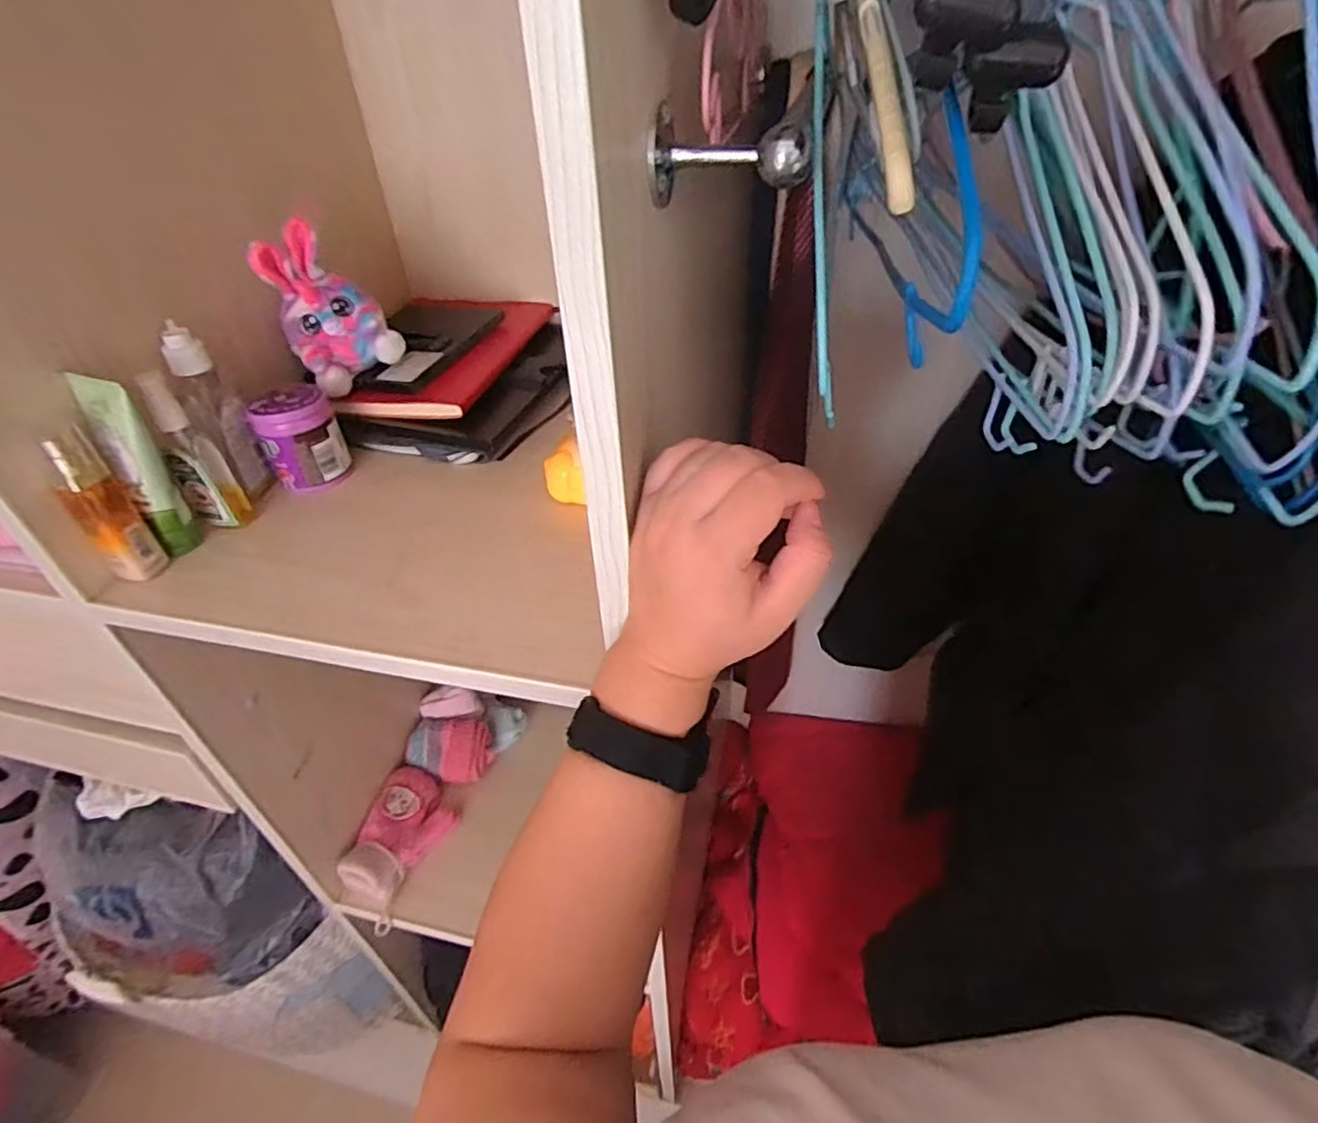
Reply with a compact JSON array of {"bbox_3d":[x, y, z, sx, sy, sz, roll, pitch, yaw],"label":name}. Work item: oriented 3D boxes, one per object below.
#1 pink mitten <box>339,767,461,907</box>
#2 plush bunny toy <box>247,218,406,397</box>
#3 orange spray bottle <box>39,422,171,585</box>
[{"bbox_3d":[-0.340,0.347,0.857,0.106,0.044,0.157,49,40,-4],"label":"pink mitten"},{"bbox_3d":[-0.289,-0.222,0.585,0.083,0.123,0.061,-28,46,-27],"label":"plush bunny toy"},{"bbox_3d":[-0.386,-0.037,0.462,0.034,0.110,0.026,-34,49,-32],"label":"orange spray bottle"}]

